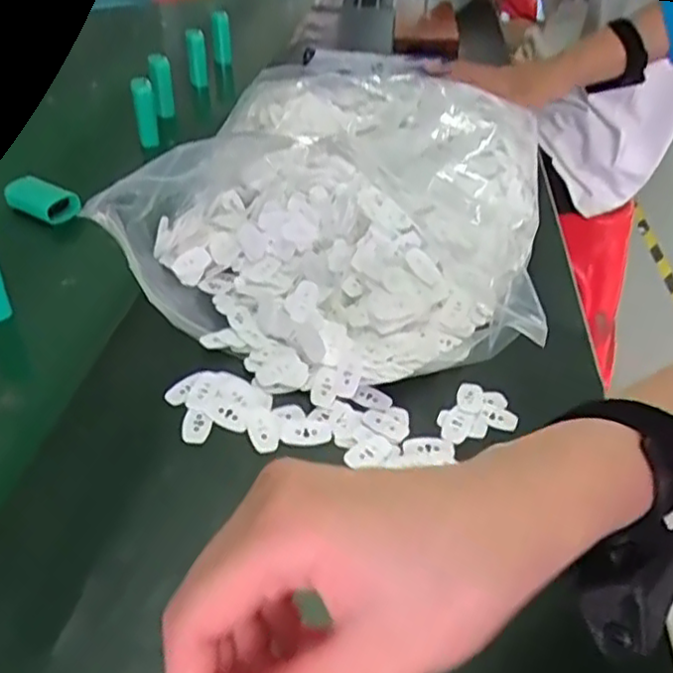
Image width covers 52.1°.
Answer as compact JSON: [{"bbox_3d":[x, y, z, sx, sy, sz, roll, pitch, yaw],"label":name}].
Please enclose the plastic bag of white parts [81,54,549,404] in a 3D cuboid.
[{"bbox_3d":[0.010,-0.126,0.588,0.325,0.082,0.413,9,39,9],"label":"plastic bag of white parts"}]

